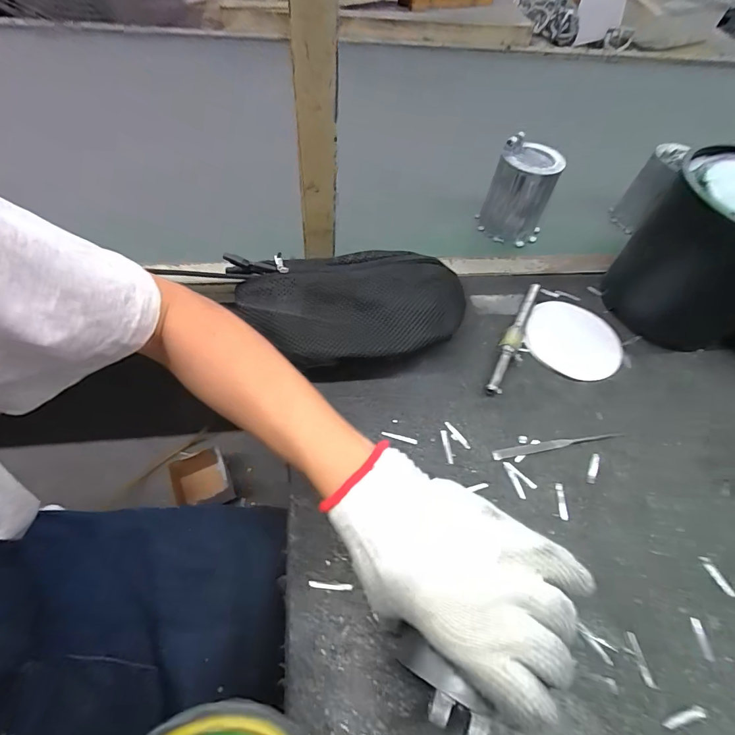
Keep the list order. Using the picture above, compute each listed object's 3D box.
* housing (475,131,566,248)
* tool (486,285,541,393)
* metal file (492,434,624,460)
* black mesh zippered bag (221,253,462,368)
[{"bbox_3d":[0.229,-0.258,0.586,0.097,0.116,0.094,21,58,8],"label":"housing"},{"bbox_3d":[0.182,-0.042,0.489,0.021,0.021,0.185,25,58,11],"label":"tool"},{"bbox_3d":[0.203,0.081,0.419,0.147,0.005,0.010,-8,58,-10],"label":"metal file"},{"bbox_3d":[-0.018,-0.061,0.444,0.261,0.073,0.131,-3,57,-7],"label":"black mesh zippered bag"}]

